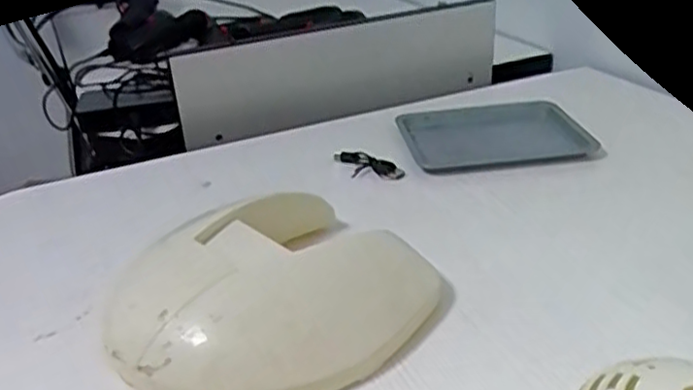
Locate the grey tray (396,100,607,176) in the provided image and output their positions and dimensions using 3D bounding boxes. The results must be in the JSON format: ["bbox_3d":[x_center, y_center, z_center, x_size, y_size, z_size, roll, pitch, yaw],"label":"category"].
[{"bbox_3d":[0.141,-0.061,0.670,0.169,0.014,0.144,-7,28,-5],"label":"grey tray"}]

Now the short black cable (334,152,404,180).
[{"bbox_3d":[0.016,-0.024,0.615,0.072,0.016,0.028,17,34,34],"label":"short black cable"}]

